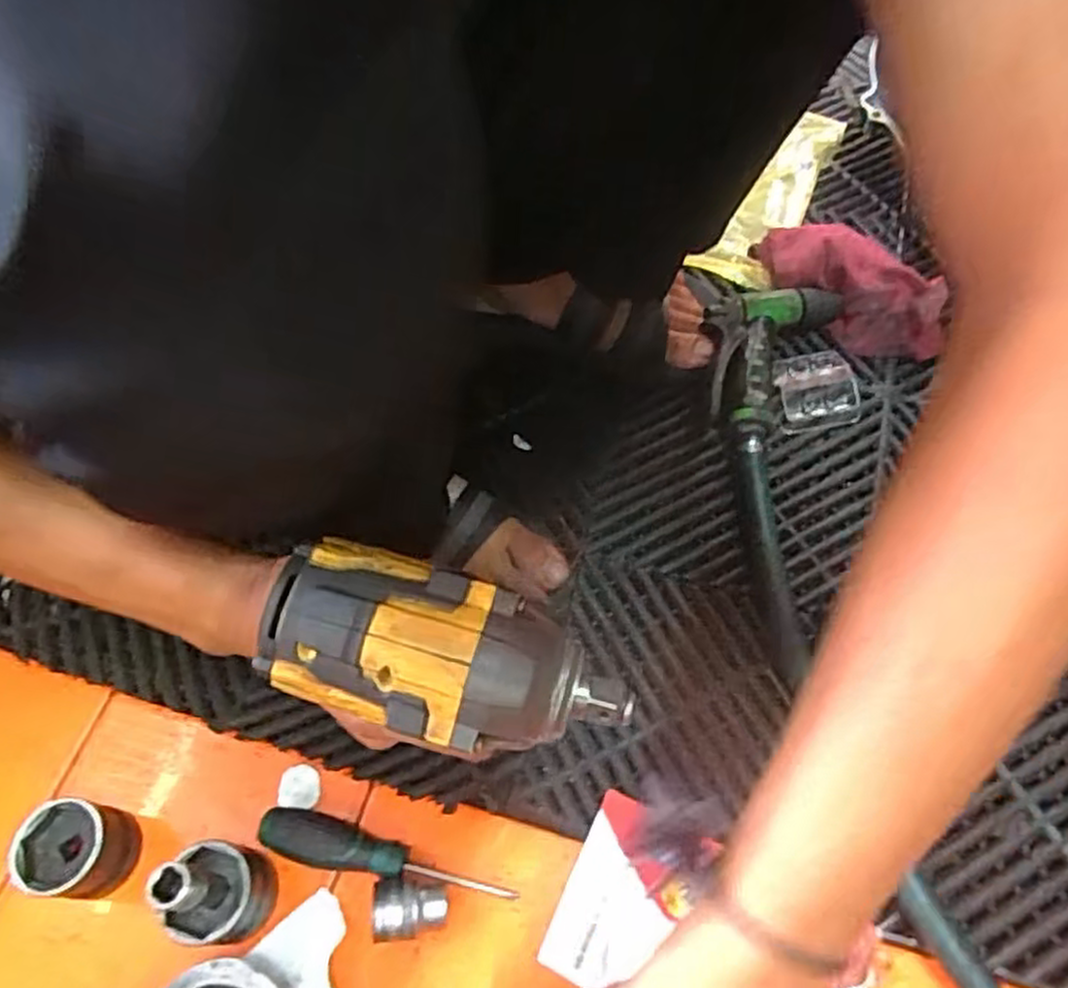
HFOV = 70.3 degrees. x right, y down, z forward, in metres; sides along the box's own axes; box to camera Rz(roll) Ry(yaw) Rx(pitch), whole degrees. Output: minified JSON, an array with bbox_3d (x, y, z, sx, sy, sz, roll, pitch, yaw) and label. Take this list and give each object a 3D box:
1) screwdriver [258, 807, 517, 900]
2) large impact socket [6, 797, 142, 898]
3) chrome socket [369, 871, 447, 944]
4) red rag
[{"bbox_3d":[-0.091,0.218,0.451,0.154,0.029,0.027,12,62,11],"label":"screwdriver"},{"bbox_3d":[-0.273,0.214,0.456,0.054,0.050,0.049,9,61,9],"label":"large impact socket"},{"bbox_3d":[-0.070,0.237,0.436,0.041,0.031,0.032,-5,60,1],"label":"chrome socket"},{"bbox_3d":[0.264,-0.173,0.639,0.069,0.050,0.161,-42,66,-18],"label":"red rag"}]

